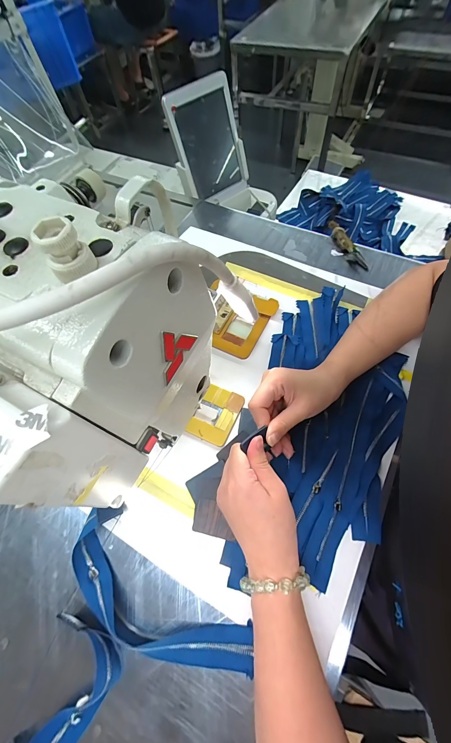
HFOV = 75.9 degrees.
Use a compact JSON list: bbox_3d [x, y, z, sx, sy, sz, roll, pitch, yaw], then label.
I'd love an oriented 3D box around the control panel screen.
[{"bbox_3d":[-0.034,-0.493,0.629,0.159,0.201,0.024,-38,45,-16],"label":"control panel screen"}]

